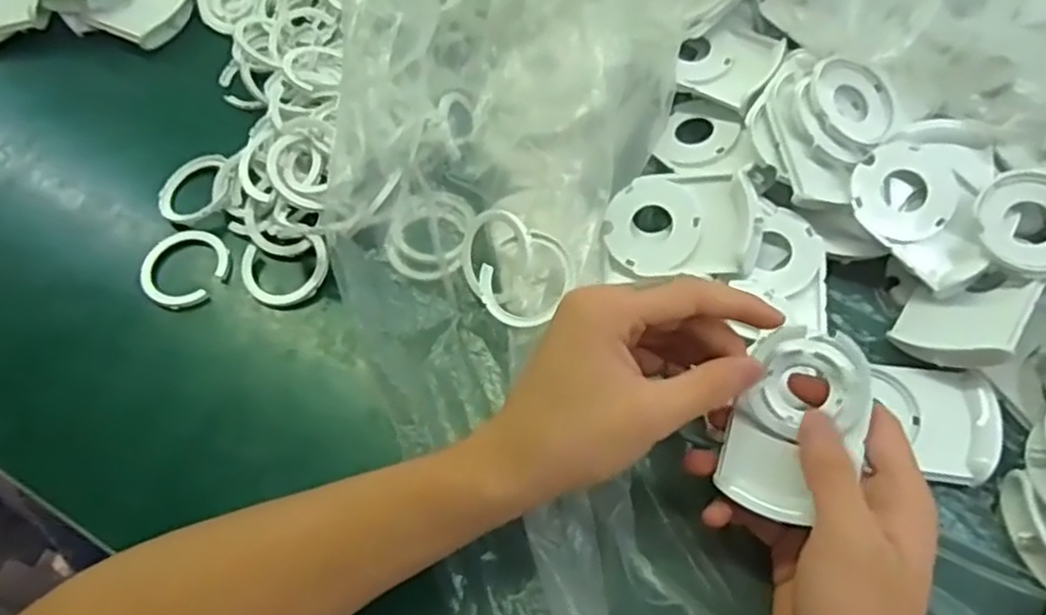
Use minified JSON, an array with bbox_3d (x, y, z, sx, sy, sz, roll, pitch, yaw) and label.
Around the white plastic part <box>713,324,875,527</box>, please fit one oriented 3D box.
[{"bbox_3d":[0.122,0.048,0.327,0.052,0.030,0.082,19,65,13],"label":"white plastic part"}]

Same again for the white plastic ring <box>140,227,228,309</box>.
[{"bbox_3d":[-0.202,-0.024,0.444,0.047,0.006,0.051,-1,62,3],"label":"white plastic ring"}]

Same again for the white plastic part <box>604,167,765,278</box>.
[{"bbox_3d":[0.089,-0.050,0.406,0.082,0.023,0.055,5,62,6],"label":"white plastic part"}]

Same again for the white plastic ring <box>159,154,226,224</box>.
[{"bbox_3d":[-0.205,-0.076,0.468,0.046,0.007,0.049,-6,65,14],"label":"white plastic ring"}]

